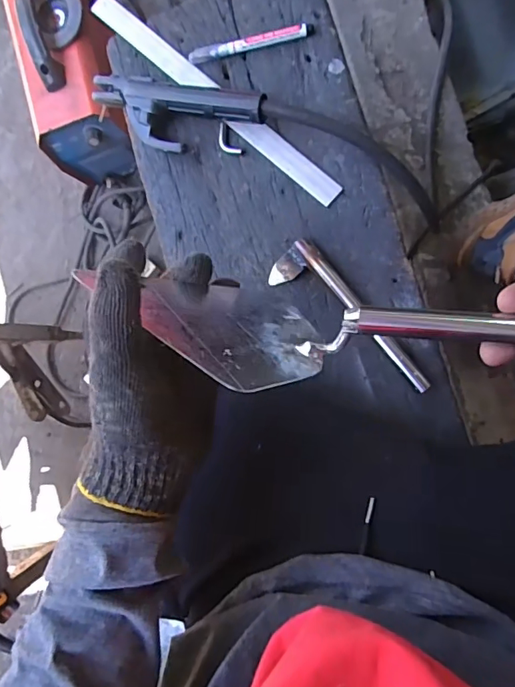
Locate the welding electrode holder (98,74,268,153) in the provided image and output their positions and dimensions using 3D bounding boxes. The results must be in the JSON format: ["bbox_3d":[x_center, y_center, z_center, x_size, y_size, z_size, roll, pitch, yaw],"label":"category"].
[{"bbox_3d":[-0.090,-0.240,0.498,0.194,0.041,0.066,16,91,7],"label":"welding electrode holder"}]

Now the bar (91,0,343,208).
[{"bbox_3d":[-0.048,-0.268,0.516,0.350,0.009,0.026,42,92,7],"label":"bar"}]

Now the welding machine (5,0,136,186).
[{"bbox_3d":[-0.306,-0.458,0.807,0.149,0.200,0.283,-9,88,7],"label":"welding machine"}]

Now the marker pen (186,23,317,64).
[{"bbox_3d":[-0.007,-0.322,0.508,0.134,0.011,0.016,-7,89,7],"label":"marker pen"}]

